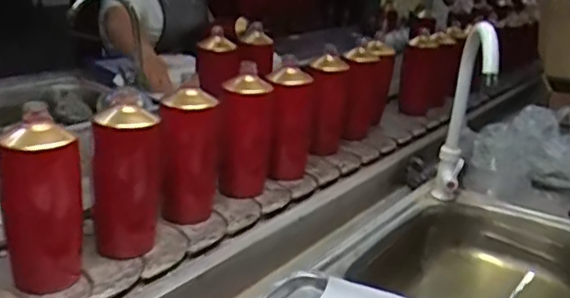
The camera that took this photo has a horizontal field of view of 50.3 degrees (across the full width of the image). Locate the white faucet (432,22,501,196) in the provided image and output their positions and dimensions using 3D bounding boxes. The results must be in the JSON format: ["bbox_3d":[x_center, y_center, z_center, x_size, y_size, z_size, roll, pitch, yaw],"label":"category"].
[{"bbox_3d":[0.246,-0.047,0.837,0.038,0.333,0.075,11,53,12],"label":"white faucet"}]

